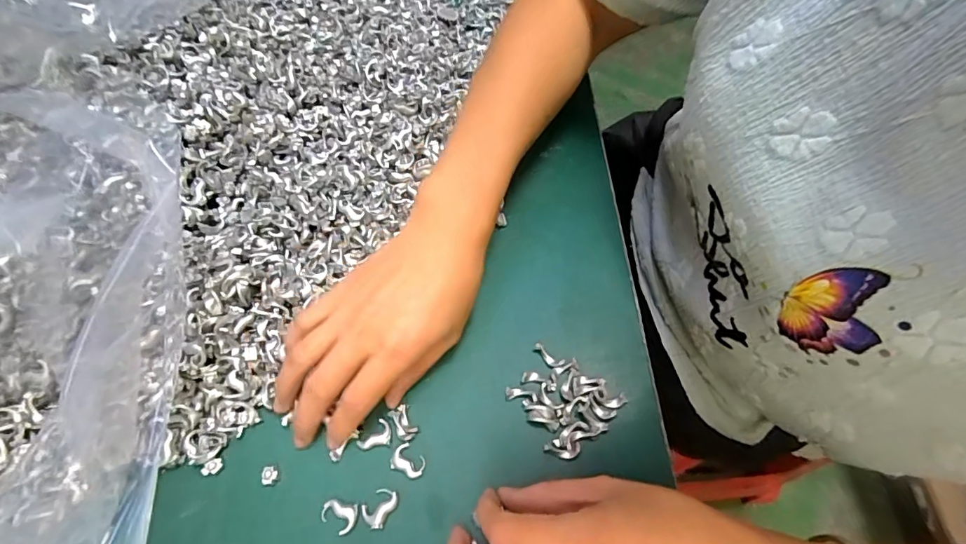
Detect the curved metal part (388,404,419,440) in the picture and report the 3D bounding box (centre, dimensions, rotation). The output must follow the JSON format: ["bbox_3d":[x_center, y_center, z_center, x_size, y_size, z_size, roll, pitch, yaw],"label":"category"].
[{"bbox_3d":[-0.047,0.087,0.279,0.011,0.004,0.019,-29,63,-15],"label":"curved metal part"}]

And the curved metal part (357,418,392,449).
[{"bbox_3d":[-0.061,0.095,0.275,0.014,0.004,0.020,37,67,20],"label":"curved metal part"}]

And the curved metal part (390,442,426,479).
[{"bbox_3d":[-0.042,0.105,0.269,0.019,0.004,0.015,20,62,13],"label":"curved metal part"}]

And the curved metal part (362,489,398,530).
[{"bbox_3d":[-0.056,0.126,0.257,0.015,0.004,0.020,26,64,16],"label":"curved metal part"}]

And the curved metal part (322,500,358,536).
[{"bbox_3d":[-0.077,0.130,0.255,0.019,0.004,0.015,9,60,6],"label":"curved metal part"}]

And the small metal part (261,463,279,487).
[{"bbox_3d":[-0.119,0.113,0.268,0.009,0.004,0.011,-11,60,-5],"label":"small metal part"}]

